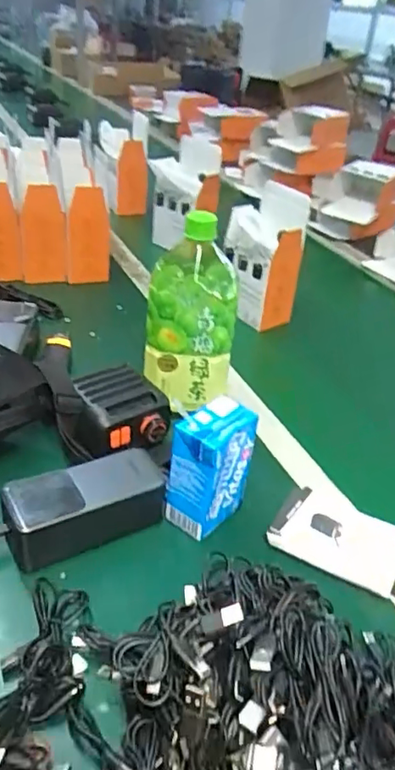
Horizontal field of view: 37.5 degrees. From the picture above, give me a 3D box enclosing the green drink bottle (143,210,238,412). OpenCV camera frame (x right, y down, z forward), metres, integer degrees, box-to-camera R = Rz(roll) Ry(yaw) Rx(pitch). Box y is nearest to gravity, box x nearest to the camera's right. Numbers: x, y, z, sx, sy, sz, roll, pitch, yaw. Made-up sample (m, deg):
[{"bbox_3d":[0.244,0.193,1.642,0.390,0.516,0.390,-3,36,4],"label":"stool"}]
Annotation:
[{"bbox_3d":[-0.006,-0.079,0.635,0.091,0.210,0.089,7,34,1],"label":"green drink bottle"}]

